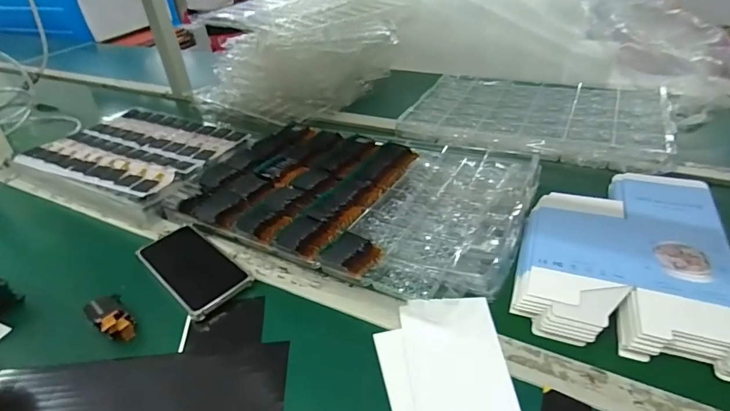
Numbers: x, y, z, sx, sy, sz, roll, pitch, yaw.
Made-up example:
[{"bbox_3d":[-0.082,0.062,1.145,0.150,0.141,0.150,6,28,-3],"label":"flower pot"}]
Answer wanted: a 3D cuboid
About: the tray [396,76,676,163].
[{"bbox_3d":[0.316,-0.183,0.800,0.432,0.022,0.314,14,39,26],"label":"tray"}]

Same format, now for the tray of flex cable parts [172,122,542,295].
[{"bbox_3d":[-0.008,-0.038,0.630,0.463,0.029,0.356,15,39,26],"label":"tray of flex cable parts"}]

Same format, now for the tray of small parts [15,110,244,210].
[{"bbox_3d":[-0.410,-0.097,0.778,0.379,0.038,0.260,16,40,28],"label":"tray of small parts"}]

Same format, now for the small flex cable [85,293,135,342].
[{"bbox_3d":[-0.271,0.122,0.458,0.049,0.030,0.032,26,45,37],"label":"small flex cable"}]

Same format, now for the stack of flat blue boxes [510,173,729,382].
[{"bbox_3d":[0.305,0.045,0.506,0.213,0.024,0.301,10,37,21],"label":"stack of flat blue boxes"}]

